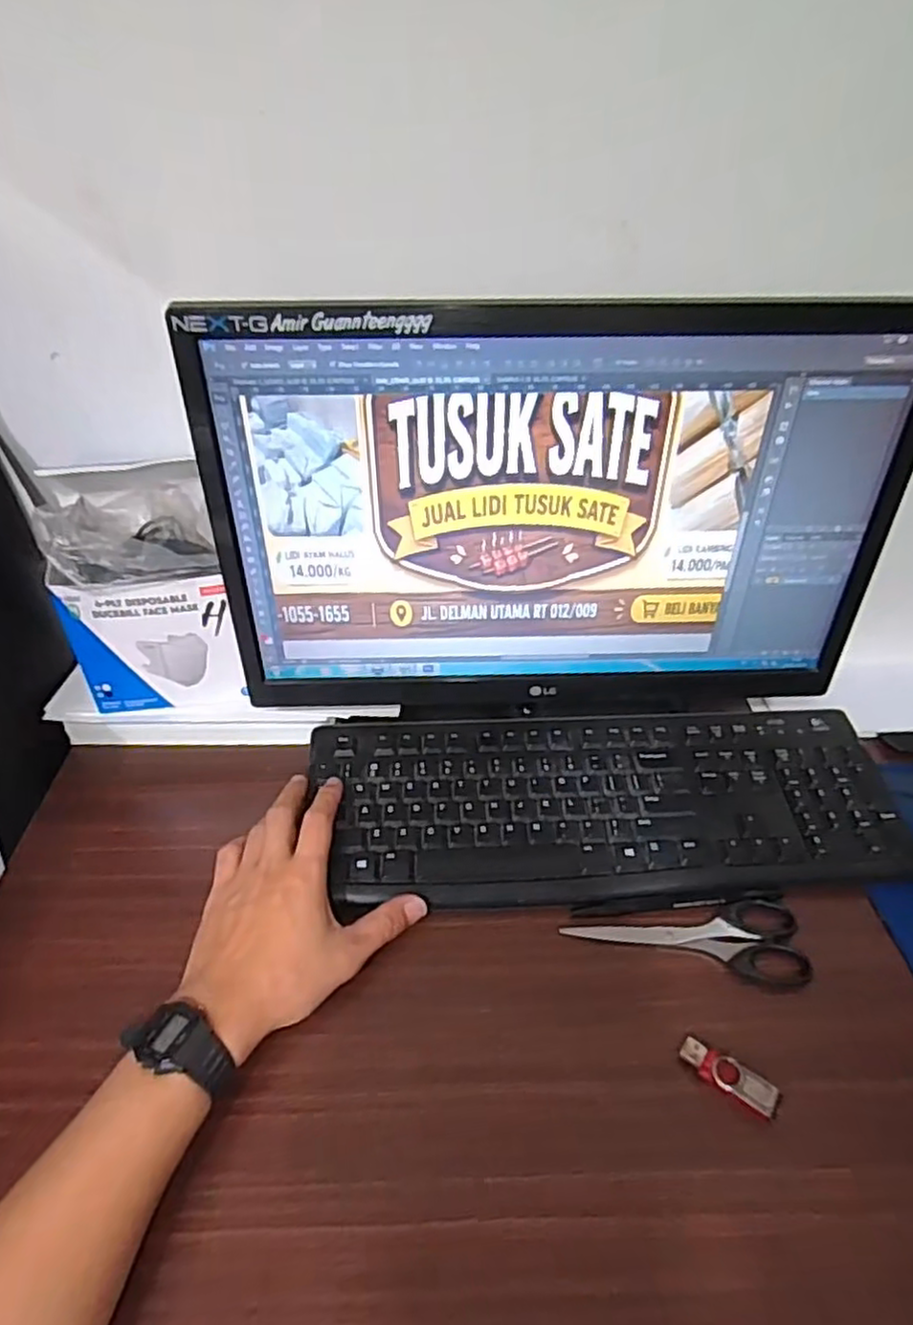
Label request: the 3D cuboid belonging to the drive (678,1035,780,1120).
[{"bbox_3d":[0.153,0.233,0.389,0.053,0.012,0.018,23,44,24],"label":"drive"}]

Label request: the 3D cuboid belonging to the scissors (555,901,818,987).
[{"bbox_3d":[0.151,0.176,0.459,0.151,0.008,0.055,8,40,8],"label":"scissors"}]

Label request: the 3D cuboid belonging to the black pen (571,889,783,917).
[{"bbox_3d":[0.152,0.164,0.472,0.144,0.008,0.011,-4,40,-6],"label":"black pen"}]

